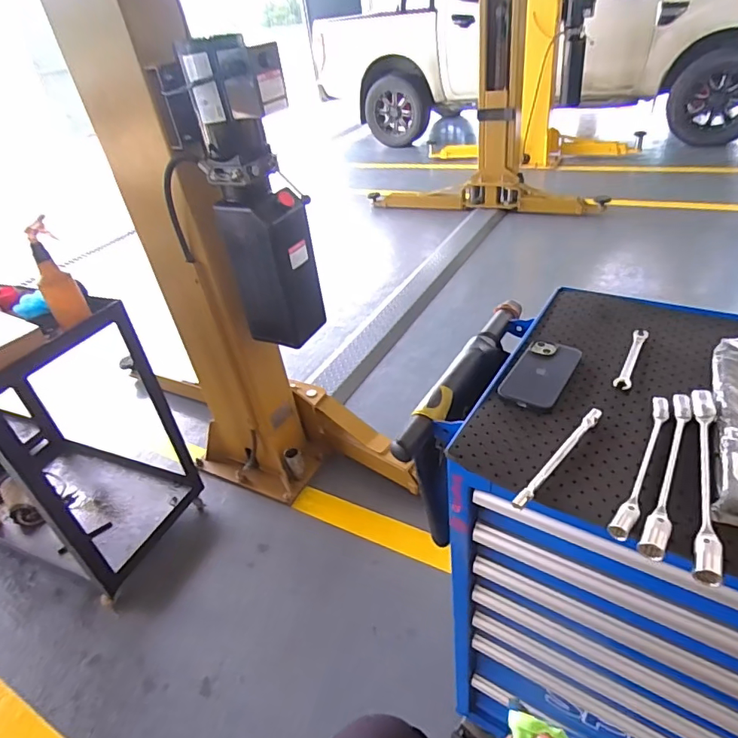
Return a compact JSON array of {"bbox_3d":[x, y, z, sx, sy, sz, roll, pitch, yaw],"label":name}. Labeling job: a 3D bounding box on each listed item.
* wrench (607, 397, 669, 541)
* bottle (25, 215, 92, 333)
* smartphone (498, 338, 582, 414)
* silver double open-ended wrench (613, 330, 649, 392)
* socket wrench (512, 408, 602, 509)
[{"bbox_3d":[0.309,0.102,0.555,0.020,0.014,0.227,17,43,31],"label":"wrench"},{"bbox_3d":[-0.808,-0.232,1.265,0.087,0.255,0.086,-25,39,-21],"label":"bottle"},{"bbox_3d":[0.244,0.005,0.701,0.078,0.013,0.144,17,44,32],"label":"smartphone"},{"bbox_3d":[0.380,-0.016,0.711,0.021,0.010,0.141,17,44,29],"label":"silver double open-ended wrench"},{"bbox_3d":[0.225,0.101,0.581,0.187,0.008,0.015,-34,43,-30],"label":"socket wrench"}]

